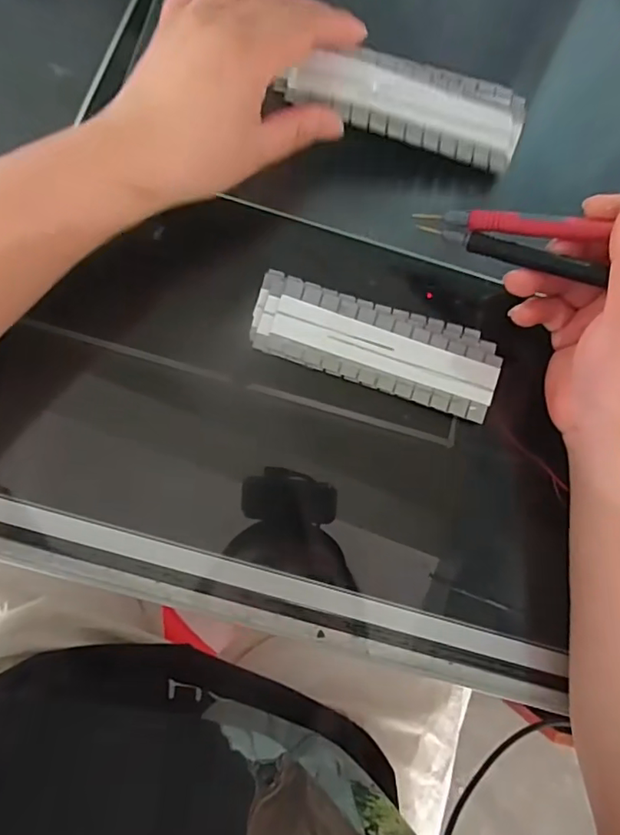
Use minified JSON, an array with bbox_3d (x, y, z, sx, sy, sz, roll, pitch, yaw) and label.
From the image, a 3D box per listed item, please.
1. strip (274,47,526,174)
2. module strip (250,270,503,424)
[{"bbox_3d":[0.055,-0.173,0.305,0.138,0.008,0.052,4,82,-17],"label":"strip"},{"bbox_3d":[0.037,-0.041,0.305,0.135,0.008,0.047,18,80,-3],"label":"module strip"}]

